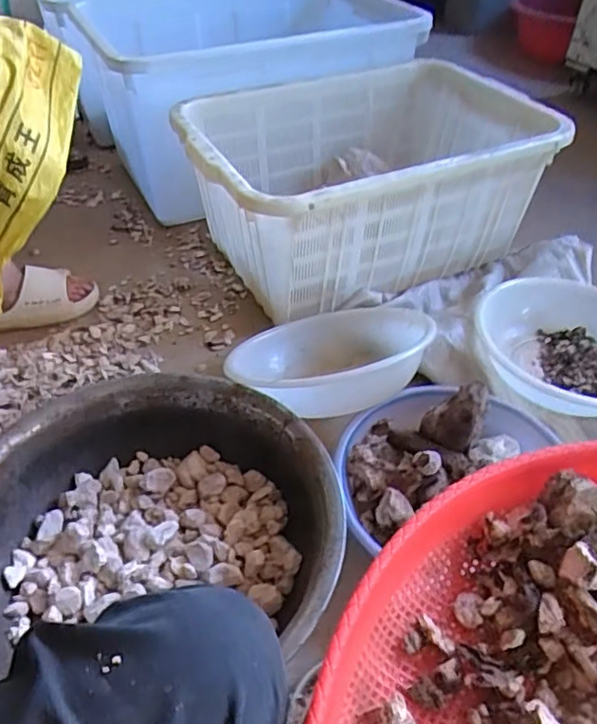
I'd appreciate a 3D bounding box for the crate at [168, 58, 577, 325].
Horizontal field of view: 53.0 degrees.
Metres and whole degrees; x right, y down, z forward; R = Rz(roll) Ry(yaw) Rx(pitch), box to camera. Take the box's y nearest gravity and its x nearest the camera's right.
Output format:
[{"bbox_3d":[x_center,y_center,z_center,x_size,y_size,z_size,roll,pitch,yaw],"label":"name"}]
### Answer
[{"bbox_3d":[0.146,-0.361,1.180,0.693,0.251,0.445,-19,47,-19],"label":"crate"}]

